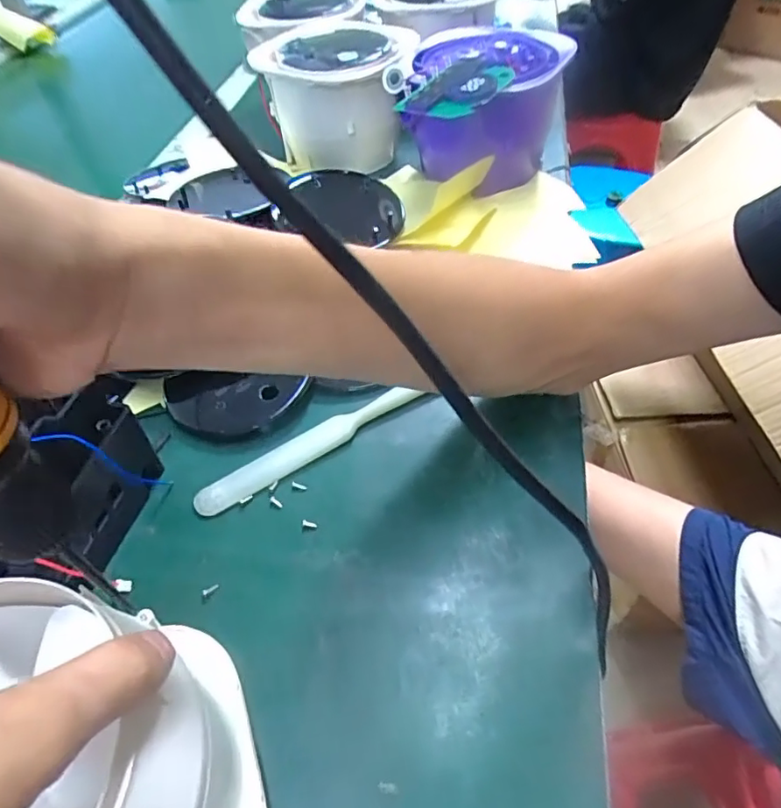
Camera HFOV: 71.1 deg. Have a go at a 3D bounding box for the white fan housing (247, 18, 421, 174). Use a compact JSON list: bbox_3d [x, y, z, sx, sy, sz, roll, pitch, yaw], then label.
[{"bbox_3d":[-0.048,-0.299,0.532,0.139,0.097,0.150,9,52,11],"label":"white fan housing"}]

